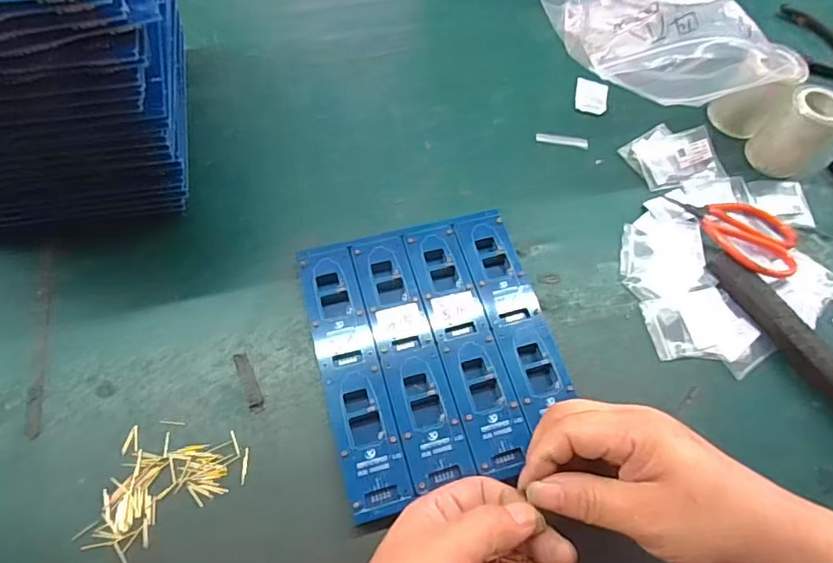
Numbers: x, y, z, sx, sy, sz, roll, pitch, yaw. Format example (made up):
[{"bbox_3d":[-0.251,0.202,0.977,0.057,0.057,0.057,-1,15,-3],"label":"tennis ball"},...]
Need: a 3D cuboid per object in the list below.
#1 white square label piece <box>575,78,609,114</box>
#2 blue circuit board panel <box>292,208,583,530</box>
[{"bbox_3d":[0.170,-0.181,0.512,0.030,0.006,0.039,13,63,3],"label":"white square label piece"},{"bbox_3d":[0.013,0.045,0.372,0.158,0.015,0.189,-12,65,-10],"label":"blue circuit board panel"}]

